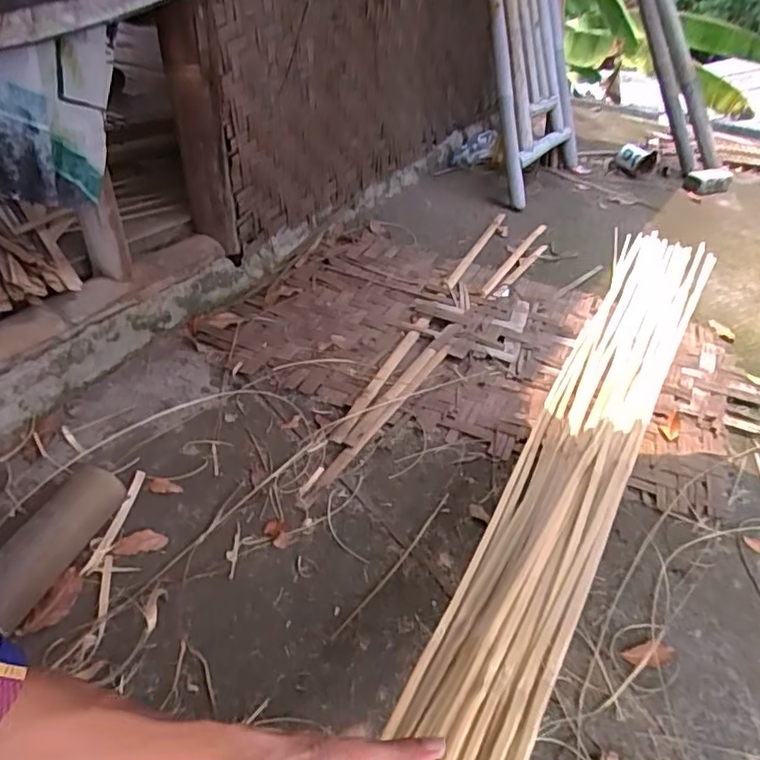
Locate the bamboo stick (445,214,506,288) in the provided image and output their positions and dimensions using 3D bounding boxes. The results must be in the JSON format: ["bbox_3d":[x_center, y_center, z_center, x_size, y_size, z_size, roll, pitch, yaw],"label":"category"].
[{"bbox_3d":[0.294,-0.400,1.775,0.026,0.014,0.561,20,40,16],"label":"bamboo stick"}]

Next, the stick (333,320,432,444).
[{"bbox_3d":[0.010,-0.019,1.262,0.034,0.014,0.459,20,40,15],"label":"stick"}]

